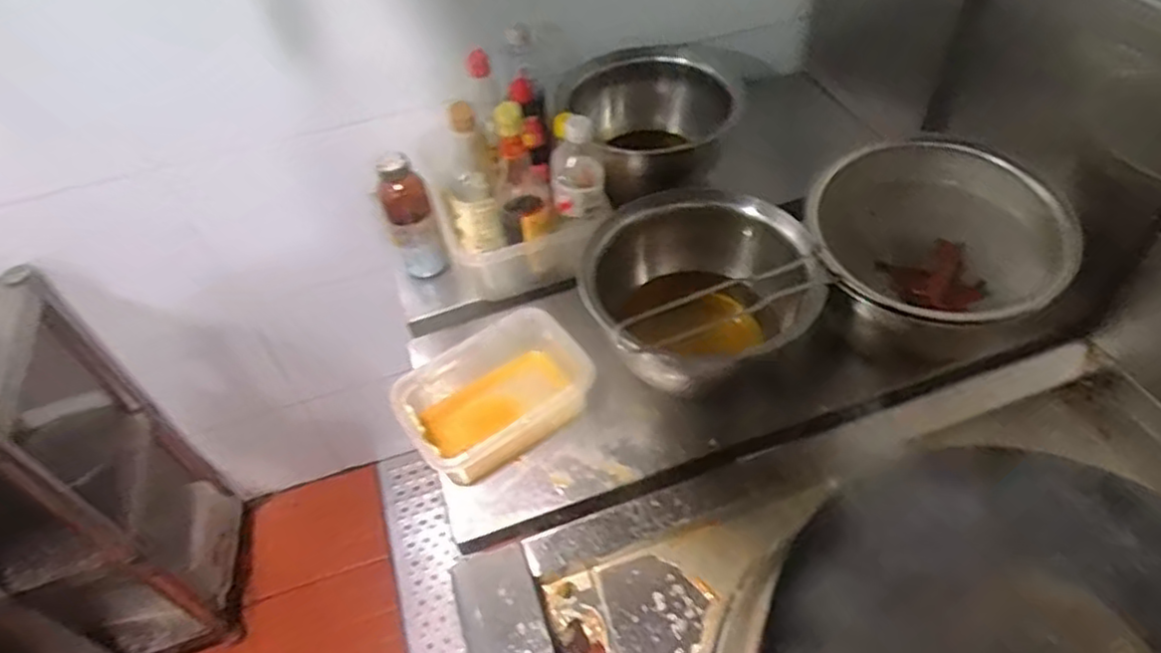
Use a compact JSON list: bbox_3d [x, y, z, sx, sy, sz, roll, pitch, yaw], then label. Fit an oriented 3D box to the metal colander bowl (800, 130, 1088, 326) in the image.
[{"bbox_3d":[0.388,-0.082,0.807,0.266,0.132,0.227,26,56,25],"label":"metal colander bowl"}]

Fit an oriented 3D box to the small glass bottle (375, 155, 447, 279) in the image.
[{"bbox_3d":[-0.224,-0.142,0.947,0.057,0.187,0.067,-22,51,-13],"label":"small glass bottle"}]

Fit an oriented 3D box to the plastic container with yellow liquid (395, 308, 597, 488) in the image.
[{"bbox_3d":[-0.095,0.075,0.824,0.221,0.082,0.150,-32,54,-21],"label":"plastic container with yellow liquid"}]

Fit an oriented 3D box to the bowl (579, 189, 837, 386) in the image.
[{"bbox_3d":[0.138,-0.040,0.817,0.241,0.140,0.233,-2,49,3],"label":"bowl"}]

